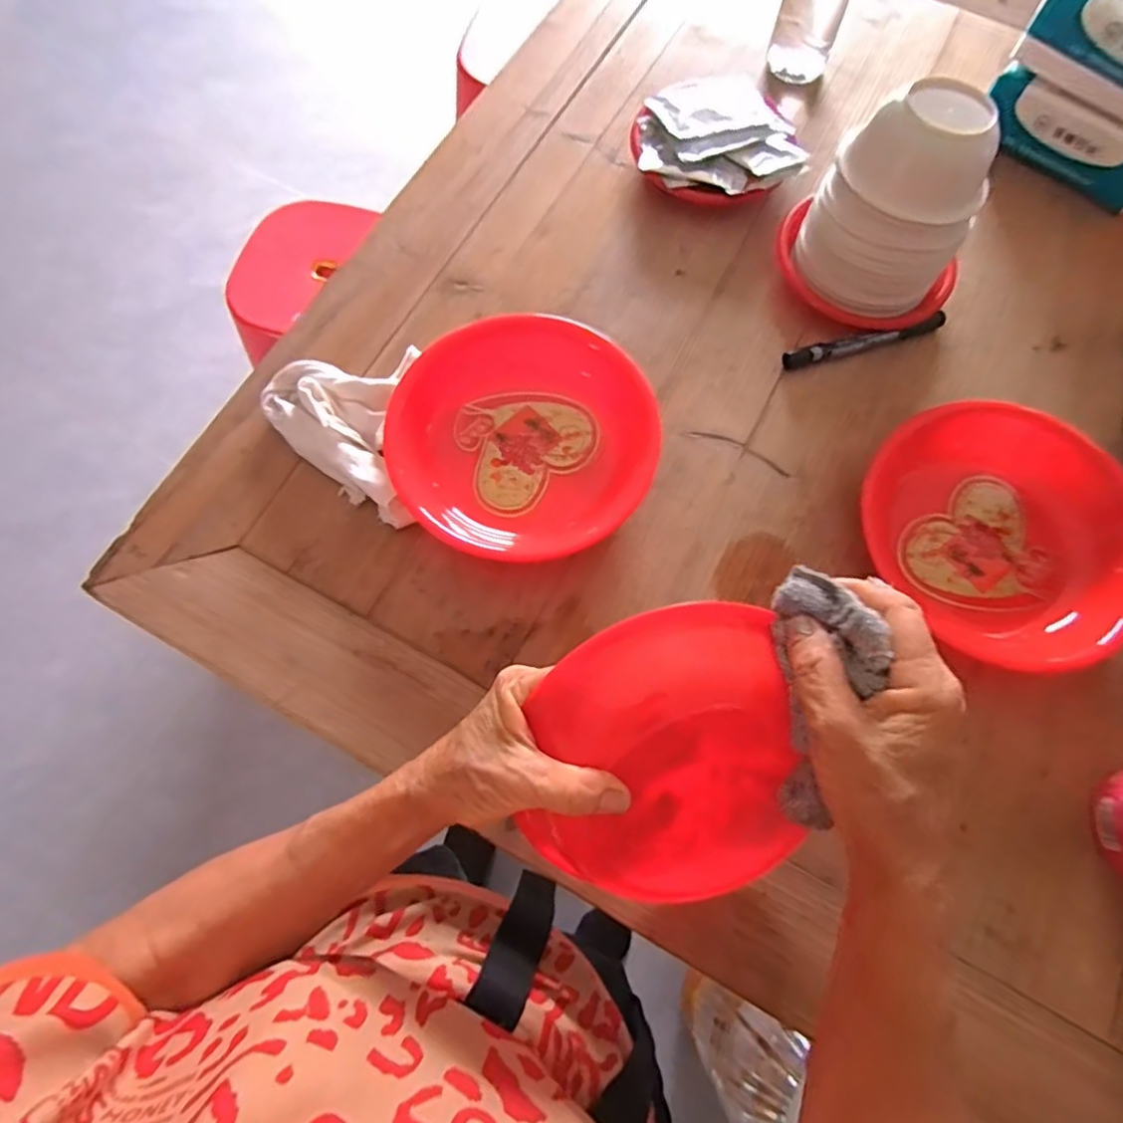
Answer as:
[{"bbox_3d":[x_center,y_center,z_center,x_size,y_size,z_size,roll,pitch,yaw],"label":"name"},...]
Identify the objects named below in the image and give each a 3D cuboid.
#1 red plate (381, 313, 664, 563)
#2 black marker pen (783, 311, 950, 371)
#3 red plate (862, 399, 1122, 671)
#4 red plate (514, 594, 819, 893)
[{"bbox_3d":[-0.032,-0.095,0.463,0.181,0.053,0.188,0,71,1],"label":"red plate"},{"bbox_3d":[0.245,-0.178,0.503,0.137,0.014,0.016,-16,72,-4],"label":"black marker pen"},{"bbox_3d":[0.304,-0.022,0.432,0.156,0.053,0.185,-35,74,-10],"label":"red plate"},{"bbox_3d":[0.050,0.108,0.319,0.131,0.033,0.165,-10,107,-1],"label":"red plate"}]

